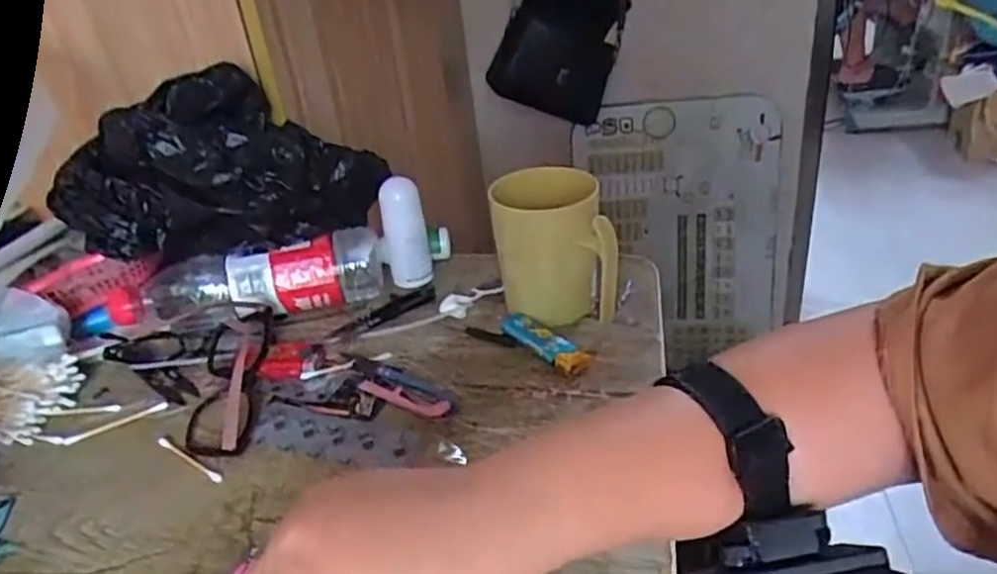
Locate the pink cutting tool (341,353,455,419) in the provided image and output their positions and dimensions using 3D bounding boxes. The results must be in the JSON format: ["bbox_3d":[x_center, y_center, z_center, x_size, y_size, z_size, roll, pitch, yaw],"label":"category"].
[{"bbox_3d":[-0.078,0.071,0.522,0.115,0.005,0.028,19,39,34],"label":"pink cutting tool"}]

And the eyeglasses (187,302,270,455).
[{"bbox_3d":[-0.199,0.063,0.528,0.046,0.032,0.145,-7,32,-3],"label":"eyeglasses"}]

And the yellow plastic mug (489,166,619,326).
[{"bbox_3d":[0.041,-0.027,0.566,0.083,0.104,0.093,-9,32,-5],"label":"yellow plastic mug"}]

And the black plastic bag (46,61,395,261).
[{"bbox_3d":[-0.217,-0.102,0.595,0.211,0.120,0.140,-3,32,4],"label":"black plastic bag"}]

